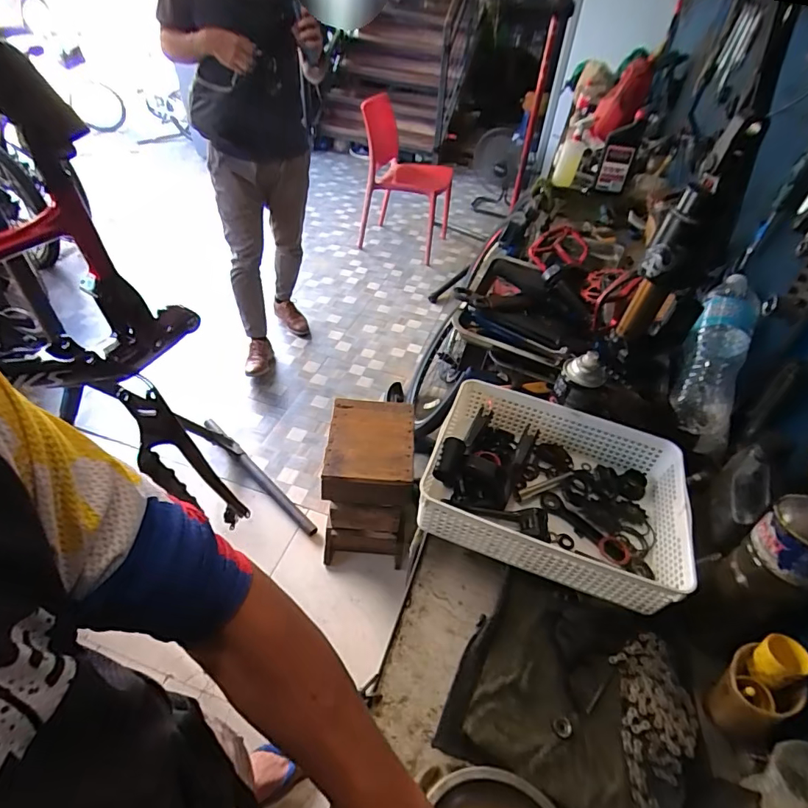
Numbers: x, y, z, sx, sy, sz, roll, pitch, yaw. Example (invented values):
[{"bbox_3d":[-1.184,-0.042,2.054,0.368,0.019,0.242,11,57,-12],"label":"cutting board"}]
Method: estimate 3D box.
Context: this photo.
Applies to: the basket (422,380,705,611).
[{"bbox_3d":[0.204,0.114,0.650,0.322,0.084,0.243,18,45,11],"label":"basket"}]

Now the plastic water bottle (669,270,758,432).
[{"bbox_3d":[0.529,-0.087,0.800,0.101,0.079,0.299,25,72,18],"label":"plastic water bottle"}]

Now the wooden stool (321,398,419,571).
[{"bbox_3d":[-0.109,0.248,1.507,0.244,0.405,0.335,4,44,-2],"label":"wooden stool"}]

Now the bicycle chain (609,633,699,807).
[{"bbox_3d":[0.272,0.339,0.505,0.079,0.021,0.169,7,44,0],"label":"bicycle chain"}]

